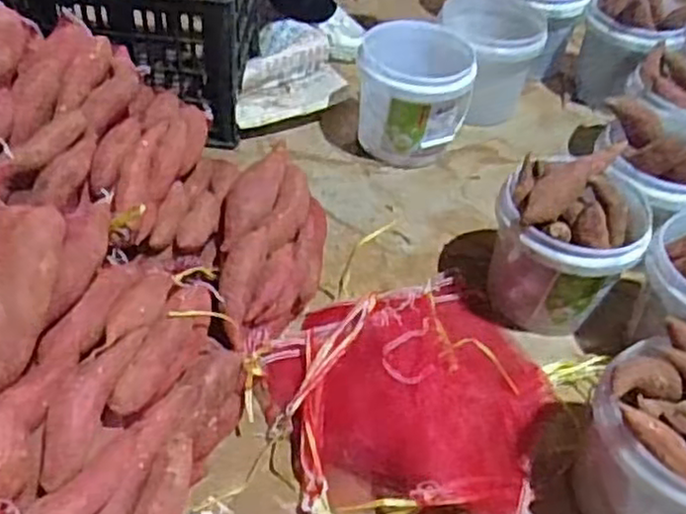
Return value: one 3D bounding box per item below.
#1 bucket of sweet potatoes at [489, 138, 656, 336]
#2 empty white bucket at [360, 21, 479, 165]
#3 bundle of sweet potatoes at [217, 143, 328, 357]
[{"bbox_3d":[0.331,-0.026,1.055,0.197,0.260,0.216,4,46,-4],"label":"bucket of sweet potatoes"},{"bbox_3d":[0.128,-0.316,1.353,0.203,0.186,0.233,4,46,-4],"label":"empty white bucket"},{"bbox_3d":[-0.098,-0.020,1.014,0.150,0.150,0.342,4,46,-4],"label":"bundle of sweet potatoes"}]

